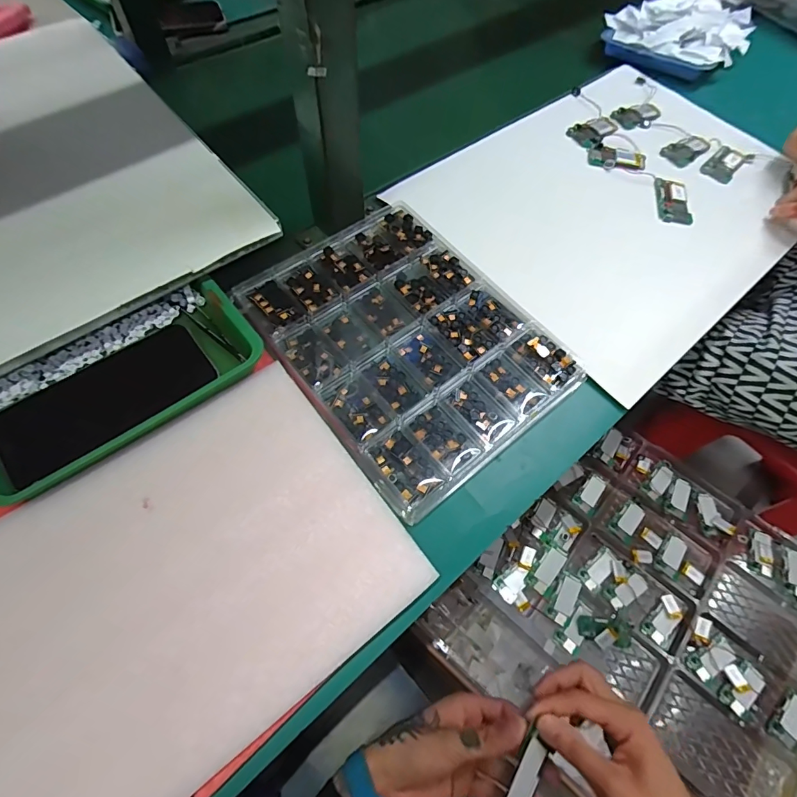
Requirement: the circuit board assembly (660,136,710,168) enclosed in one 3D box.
[{"bbox_3d":[0.379,-0.329,0.582,0.065,0.008,0.037,-34,68,-18],"label":"circuit board assembly"}]

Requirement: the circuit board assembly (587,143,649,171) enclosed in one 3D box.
[{"bbox_3d":[0.280,-0.306,0.563,0.073,0.008,0.040,11,62,4],"label":"circuit board assembly"}]

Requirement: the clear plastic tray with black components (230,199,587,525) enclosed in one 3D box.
[{"bbox_3d":[0.004,-0.058,0.408,0.211,0.023,0.266,-35,69,-18],"label":"clear plastic tray with black components"}]

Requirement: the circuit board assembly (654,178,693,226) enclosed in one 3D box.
[{"bbox_3d":[0.334,-0.241,0.535,0.042,0.013,0.071,9,62,3],"label":"circuit board assembly"}]

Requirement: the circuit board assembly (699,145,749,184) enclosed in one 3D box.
[{"bbox_3d":[0.426,-0.307,0.576,0.038,0.009,0.068,38,67,17],"label":"circuit board assembly"}]

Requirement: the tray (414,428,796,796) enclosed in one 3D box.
[{"bbox_3d":[0.382,0.319,0.642,0.437,0.037,0.489,40,68,18],"label":"tray"}]

